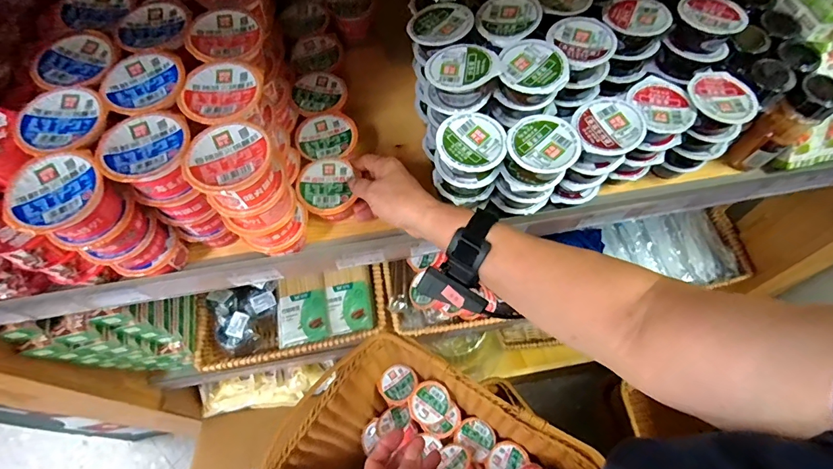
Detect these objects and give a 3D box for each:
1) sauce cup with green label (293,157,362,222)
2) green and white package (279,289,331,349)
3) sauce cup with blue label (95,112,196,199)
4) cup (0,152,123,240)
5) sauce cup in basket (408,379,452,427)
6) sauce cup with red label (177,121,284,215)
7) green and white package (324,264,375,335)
[{"bbox_3d":[-0.106,-0.048,0.507,0.066,0.043,0.074,-16,60,-8],"label":"sauce cup with green label"},{"bbox_3d":[-0.210,0.153,0.779,0.092,0.020,0.087,-13,60,-6],"label":"green and white package"},{"bbox_3d":[-0.234,-0.068,0.380,0.073,0.044,0.072,-1,59,1],"label":"sauce cup with blue label"},{"bbox_3d":[-0.299,-0.027,0.358,0.073,0.044,0.069,-1,59,1],"label":"cup"},{"bbox_3d":[0.024,0.319,0.796,0.079,0.038,0.074,-39,82,-15],"label":"sauce cup in basket"},{"bbox_3d":[-0.161,-0.057,0.375,0.070,0.047,0.067,-1,59,1],"label":"sauce cup with red label"},{"bbox_3d":[-0.125,0.122,0.794,0.084,0.024,0.144,-10,59,-5],"label":"green and white package"}]

